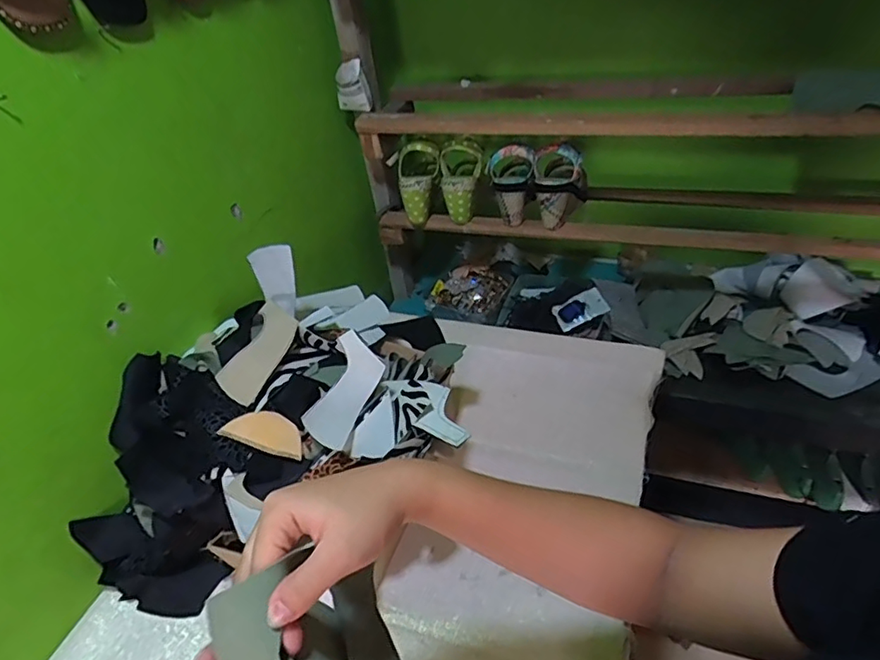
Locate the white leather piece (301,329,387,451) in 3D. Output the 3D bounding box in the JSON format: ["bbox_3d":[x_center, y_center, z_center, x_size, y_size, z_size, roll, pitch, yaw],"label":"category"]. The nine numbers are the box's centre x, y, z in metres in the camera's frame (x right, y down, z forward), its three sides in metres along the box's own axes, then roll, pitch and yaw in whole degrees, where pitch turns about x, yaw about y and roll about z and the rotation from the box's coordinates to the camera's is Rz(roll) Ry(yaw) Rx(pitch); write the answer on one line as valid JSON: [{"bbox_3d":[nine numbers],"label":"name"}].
[{"bbox_3d":[-0.102,0.066,0.607,0.054,0.025,0.120,27,75,-11],"label":"white leather piece"}]

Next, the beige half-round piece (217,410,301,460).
[{"bbox_3d":[-0.196,0.115,0.630,0.100,0.013,0.043,12,44,18],"label":"beige half-round piece"}]

